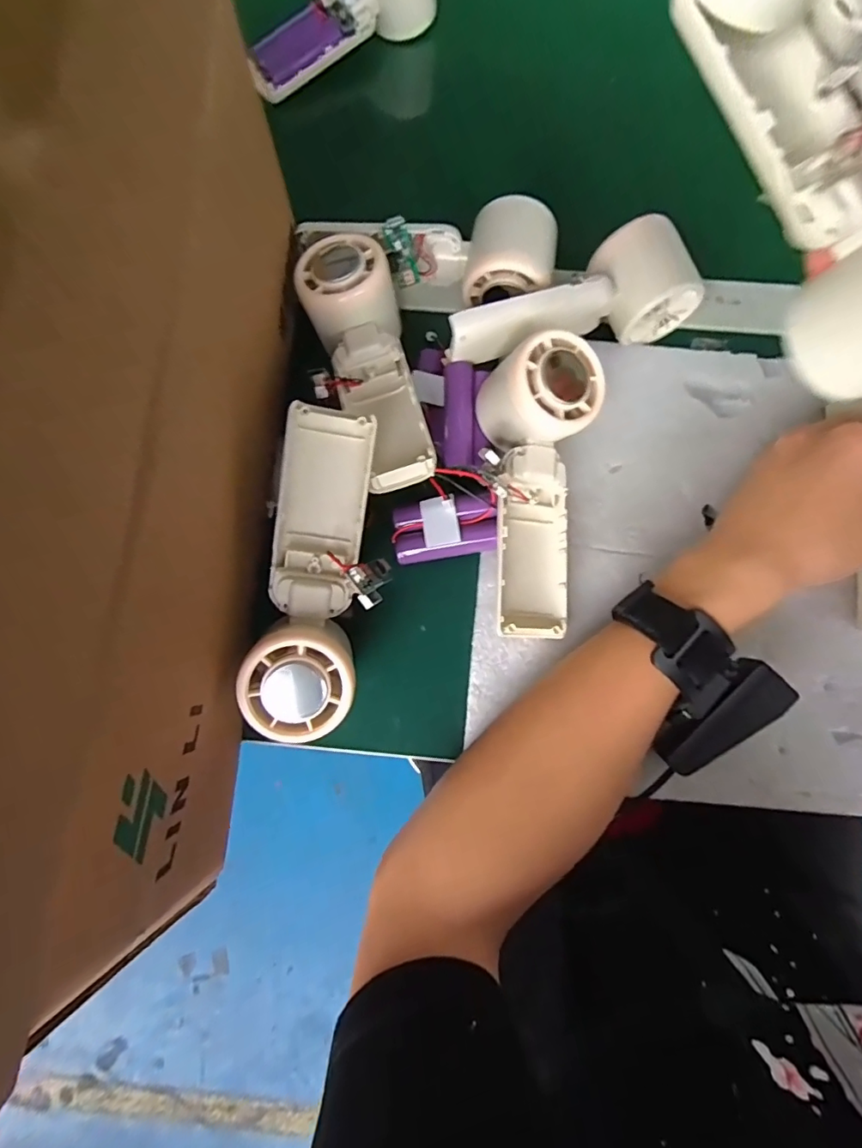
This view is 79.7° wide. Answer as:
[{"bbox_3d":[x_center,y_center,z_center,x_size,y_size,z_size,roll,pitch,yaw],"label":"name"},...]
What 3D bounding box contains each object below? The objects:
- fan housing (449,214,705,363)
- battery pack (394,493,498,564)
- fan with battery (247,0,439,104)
[{"bbox_3d":[0.086,-0.165,0.322,0.161,0.048,0.054,-23,78,-6],"label":"fan housing"},{"bbox_3d":[0.009,-0.027,0.309,0.061,0.018,0.035,-8,77,-2],"label":"battery pack"},{"bbox_3d":[-0.070,-0.436,0.408,0.166,0.060,0.045,-35,79,5],"label":"fan with battery"}]

